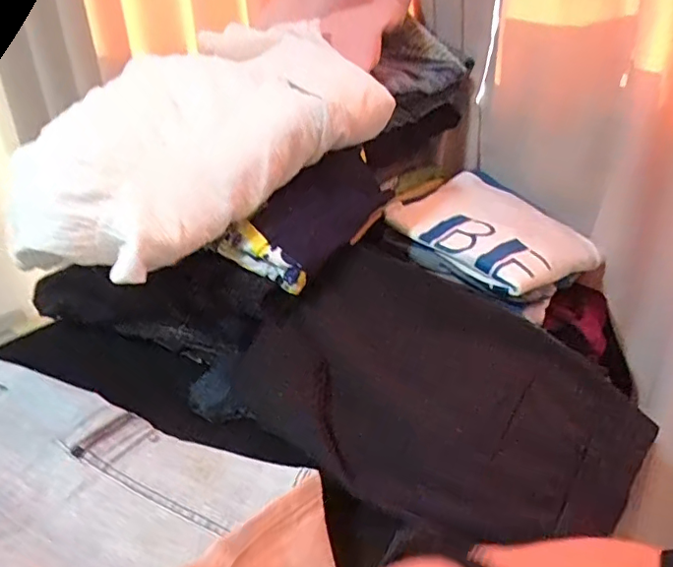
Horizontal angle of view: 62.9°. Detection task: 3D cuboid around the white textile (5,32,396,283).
[{"bbox_3d":[-0.157,-0.163,0.611,0.401,0.170,0.230,-18,32,-28],"label":"white textile"}]

